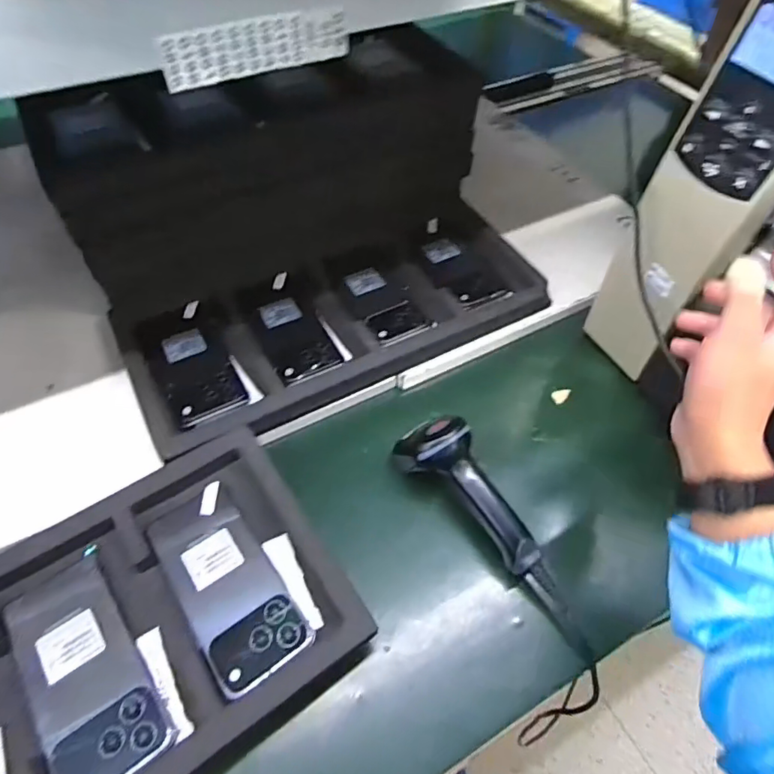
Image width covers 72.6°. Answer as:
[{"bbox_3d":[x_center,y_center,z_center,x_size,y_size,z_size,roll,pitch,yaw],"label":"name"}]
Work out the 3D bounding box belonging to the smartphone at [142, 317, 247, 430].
[{"bbox_3d":[-0.209,-0.024,0.571,0.074,0.013,0.152,-24,59,-17],"label":"smartphone"}]

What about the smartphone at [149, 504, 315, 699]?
[{"bbox_3d":[-0.129,0.161,0.427,0.071,0.009,0.155,-31,61,-21],"label":"smartphone"}]

